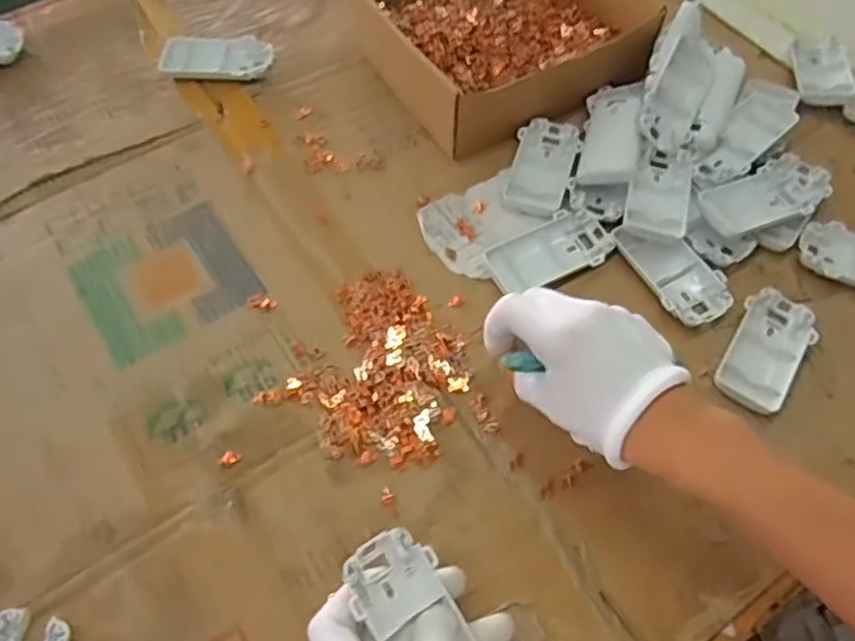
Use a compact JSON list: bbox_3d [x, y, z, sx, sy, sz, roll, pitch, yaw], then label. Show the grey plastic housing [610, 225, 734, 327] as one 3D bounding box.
[{"bbox_3d":[0.182,-0.040,0.531,0.050,0.015,0.090,-24,62,-14],"label":"grey plastic housing"}]

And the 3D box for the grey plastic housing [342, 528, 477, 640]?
[{"bbox_3d":[-0.009,0.155,0.372,0.049,0.013,0.089,-18,73,-29],"label":"grey plastic housing"}]

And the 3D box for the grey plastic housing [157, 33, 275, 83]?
[{"bbox_3d":[-0.187,-0.235,0.645,0.095,0.013,0.054,-1,59,-1],"label":"grey plastic housing"}]

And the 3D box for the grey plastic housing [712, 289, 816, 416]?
[{"bbox_3d":[0.238,0.020,0.507,0.049,0.011,0.099,34,64,18],"label":"grey plastic housing"}]

